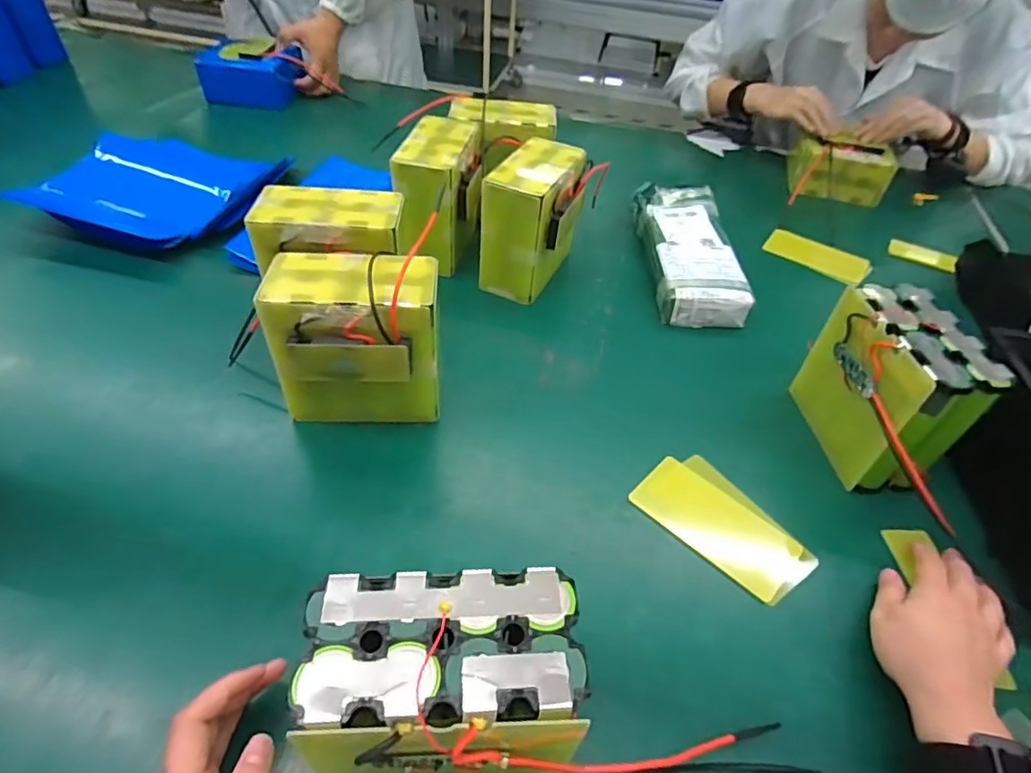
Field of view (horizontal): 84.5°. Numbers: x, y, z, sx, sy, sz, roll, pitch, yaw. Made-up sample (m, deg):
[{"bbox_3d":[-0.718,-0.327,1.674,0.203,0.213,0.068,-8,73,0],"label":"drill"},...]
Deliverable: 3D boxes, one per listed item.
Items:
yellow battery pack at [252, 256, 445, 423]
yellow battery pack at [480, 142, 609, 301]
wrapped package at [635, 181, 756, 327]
[{"bbox_3d":[-0.143,-0.037,0.520,0.142,0.149,0.086,-1,46,-7],"label":"yellow battery pack"},{"bbox_3d":[0.022,-0.200,0.697,0.087,0.144,0.142,20,47,14],"label":"yellow battery pack"},{"bbox_3d":[0.230,-0.187,0.767,0.110,0.057,0.278,4,46,-2],"label":"wrapped package"}]

